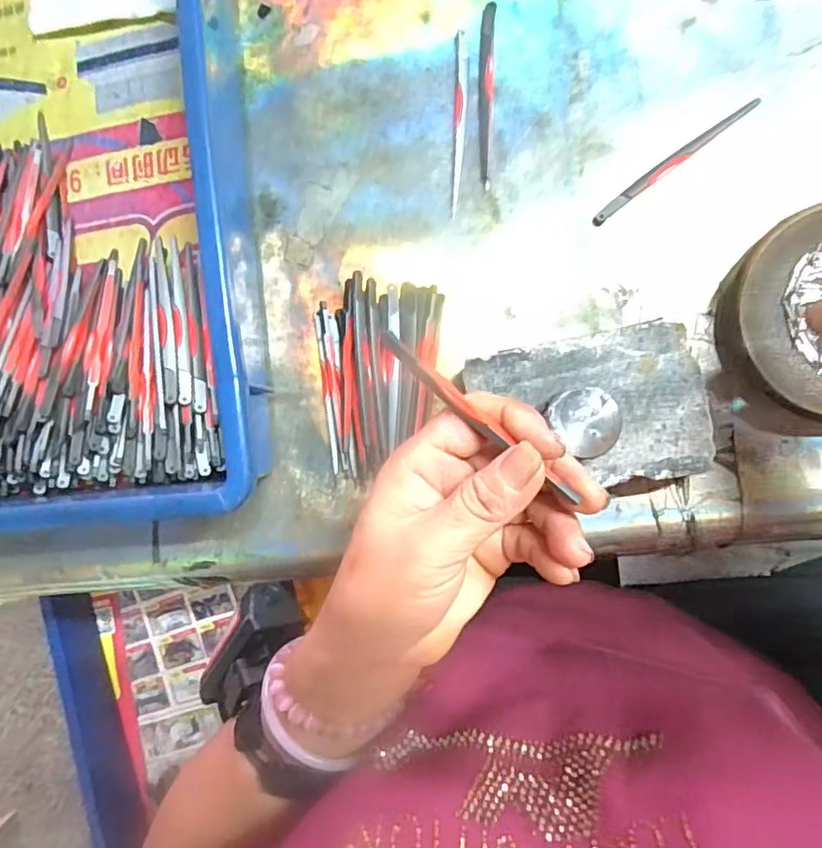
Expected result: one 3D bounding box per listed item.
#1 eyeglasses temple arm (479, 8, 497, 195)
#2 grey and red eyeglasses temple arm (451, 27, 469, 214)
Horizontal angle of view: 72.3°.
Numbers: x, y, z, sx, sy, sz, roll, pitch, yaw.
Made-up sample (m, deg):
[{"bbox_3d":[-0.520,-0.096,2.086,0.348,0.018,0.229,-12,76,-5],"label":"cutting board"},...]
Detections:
[{"bbox_3d":[0.045,-0.195,0.334,0.009,0.004,0.108,1,90,10],"label":"eyeglasses temple arm"},{"bbox_3d":[0.030,-0.181,0.338,0.008,0.004,0.109,2,91,10],"label":"grey and red eyeglasses temple arm"}]

